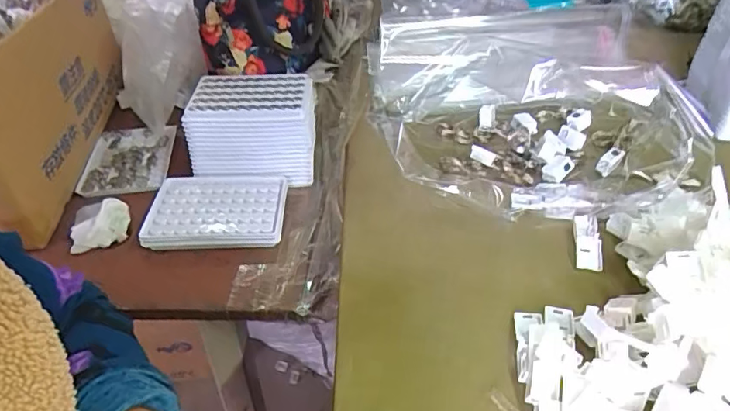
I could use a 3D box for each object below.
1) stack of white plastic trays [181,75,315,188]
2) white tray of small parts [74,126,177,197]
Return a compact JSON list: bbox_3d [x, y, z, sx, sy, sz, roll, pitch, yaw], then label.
[{"bbox_3d":[-0.120,-0.083,0.566,0.132,0.089,0.096,0,39,4],"label":"stack of white plastic trays"},{"bbox_3d":[-0.276,-0.054,0.596,0.091,0.012,0.127,-8,39,-6],"label":"white tray of small parts"}]

